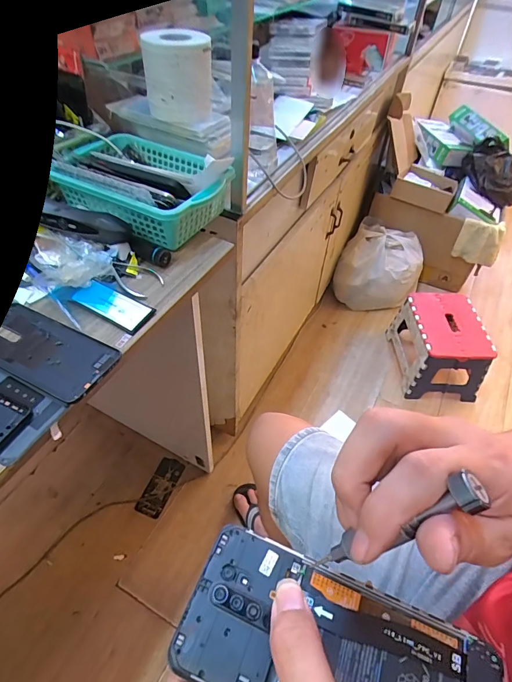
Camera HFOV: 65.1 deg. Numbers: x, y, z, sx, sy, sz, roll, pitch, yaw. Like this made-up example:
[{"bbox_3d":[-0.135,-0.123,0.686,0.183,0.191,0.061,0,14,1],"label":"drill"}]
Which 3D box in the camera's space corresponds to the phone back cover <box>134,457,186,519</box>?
[{"bbox_3d":[-0.257,0.393,1.085,0.070,0.012,0.162,18,50,12],"label":"phone back cover"}]

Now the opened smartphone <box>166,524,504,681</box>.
[{"bbox_3d":[0.042,0.157,0.202,0.156,0.004,0.071,19,50,10],"label":"opened smartphone"}]

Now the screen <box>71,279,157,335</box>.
[{"bbox_3d":[-0.165,-0.043,0.467,0.092,0.009,0.041,28,58,14],"label":"screen"}]

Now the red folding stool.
[{"bbox_3d":[0.592,0.017,1.315,0.223,0.224,0.282,1,49,-3],"label":"red folding stool"}]

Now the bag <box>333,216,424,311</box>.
[{"bbox_3d":[0.473,-0.274,1.541,0.291,0.223,0.275,29,53,20],"label":"bag"}]

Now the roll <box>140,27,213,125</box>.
[{"bbox_3d":[-0.114,-0.391,0.593,0.097,0.098,0.093,-6,49,-8],"label":"roll"}]

